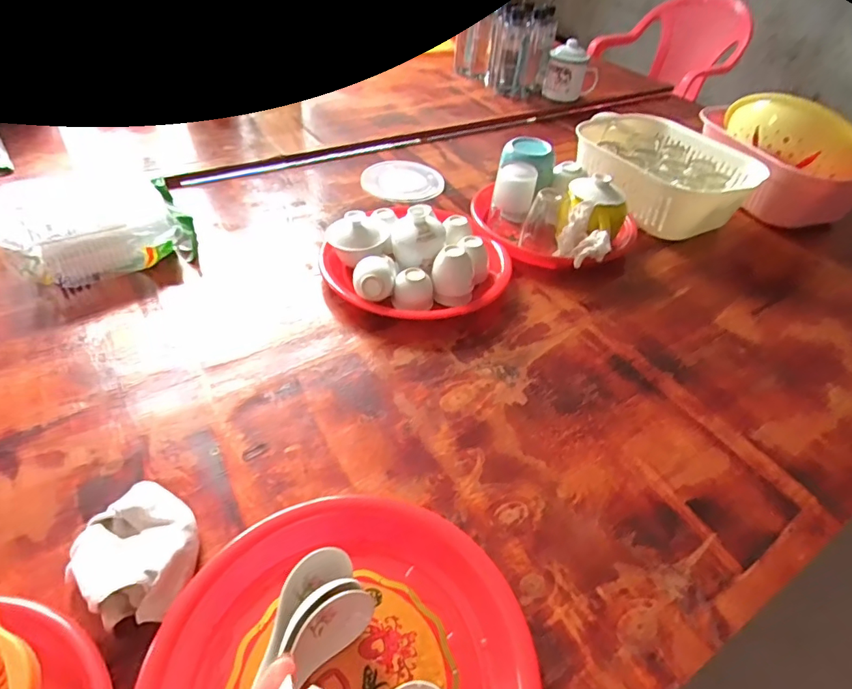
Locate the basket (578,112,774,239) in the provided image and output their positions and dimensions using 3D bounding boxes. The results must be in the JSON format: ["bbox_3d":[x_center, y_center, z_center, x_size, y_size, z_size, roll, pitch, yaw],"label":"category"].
[{"bbox_3d":[0.375,-0.279,0.824,0.196,0.092,0.275,-24,52,-26],"label":"basket"}]

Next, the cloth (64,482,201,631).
[{"bbox_3d":[-0.219,0.158,0.384,0.102,0.039,0.085,29,50,22],"label":"cloth"}]

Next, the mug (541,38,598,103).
[{"bbox_3d":[0.335,-0.624,1.143,0.118,0.106,0.093,14,46,8],"label":"mug"}]

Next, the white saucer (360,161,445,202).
[{"bbox_3d":[-0.041,-0.282,0.856,0.138,0.013,0.112,11,46,5],"label":"white saucer"}]

